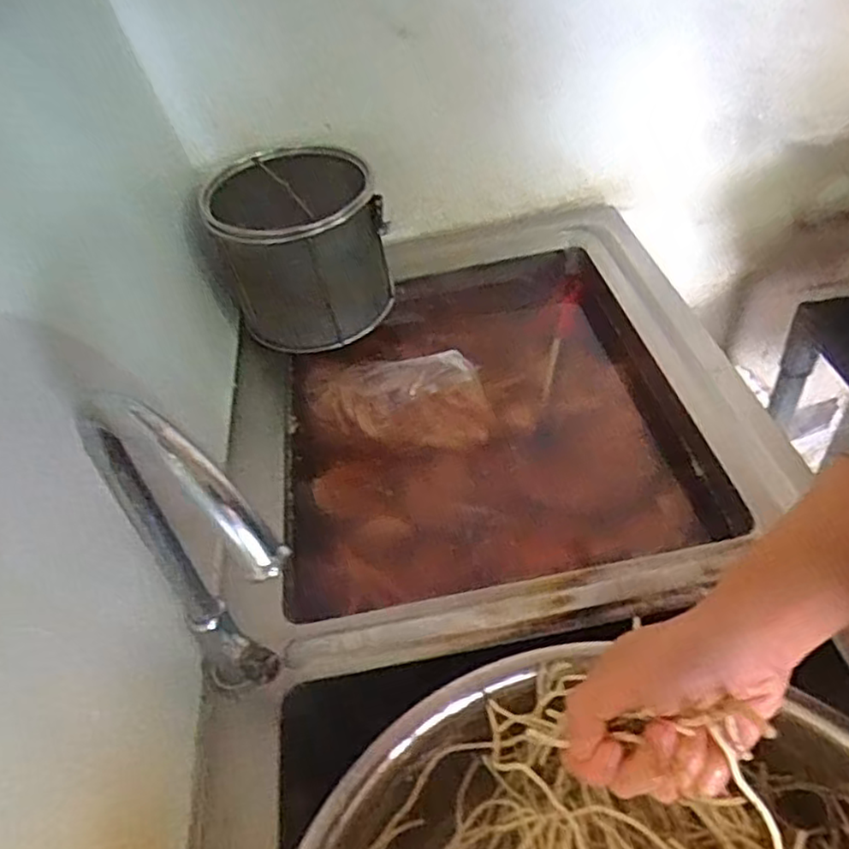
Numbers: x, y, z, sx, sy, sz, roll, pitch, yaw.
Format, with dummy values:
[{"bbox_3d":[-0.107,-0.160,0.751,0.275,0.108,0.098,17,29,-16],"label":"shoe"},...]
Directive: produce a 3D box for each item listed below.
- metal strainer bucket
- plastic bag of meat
[{"bbox_3d":[-0.150,-0.212,0.839,0.189,0.183,0.217,-15,44,-8],"label":"metal strainer bucket"},{"bbox_3d":[-0.034,-0.037,0.820,0.231,0.045,0.121,3,44,11],"label":"plastic bag of meat"}]

